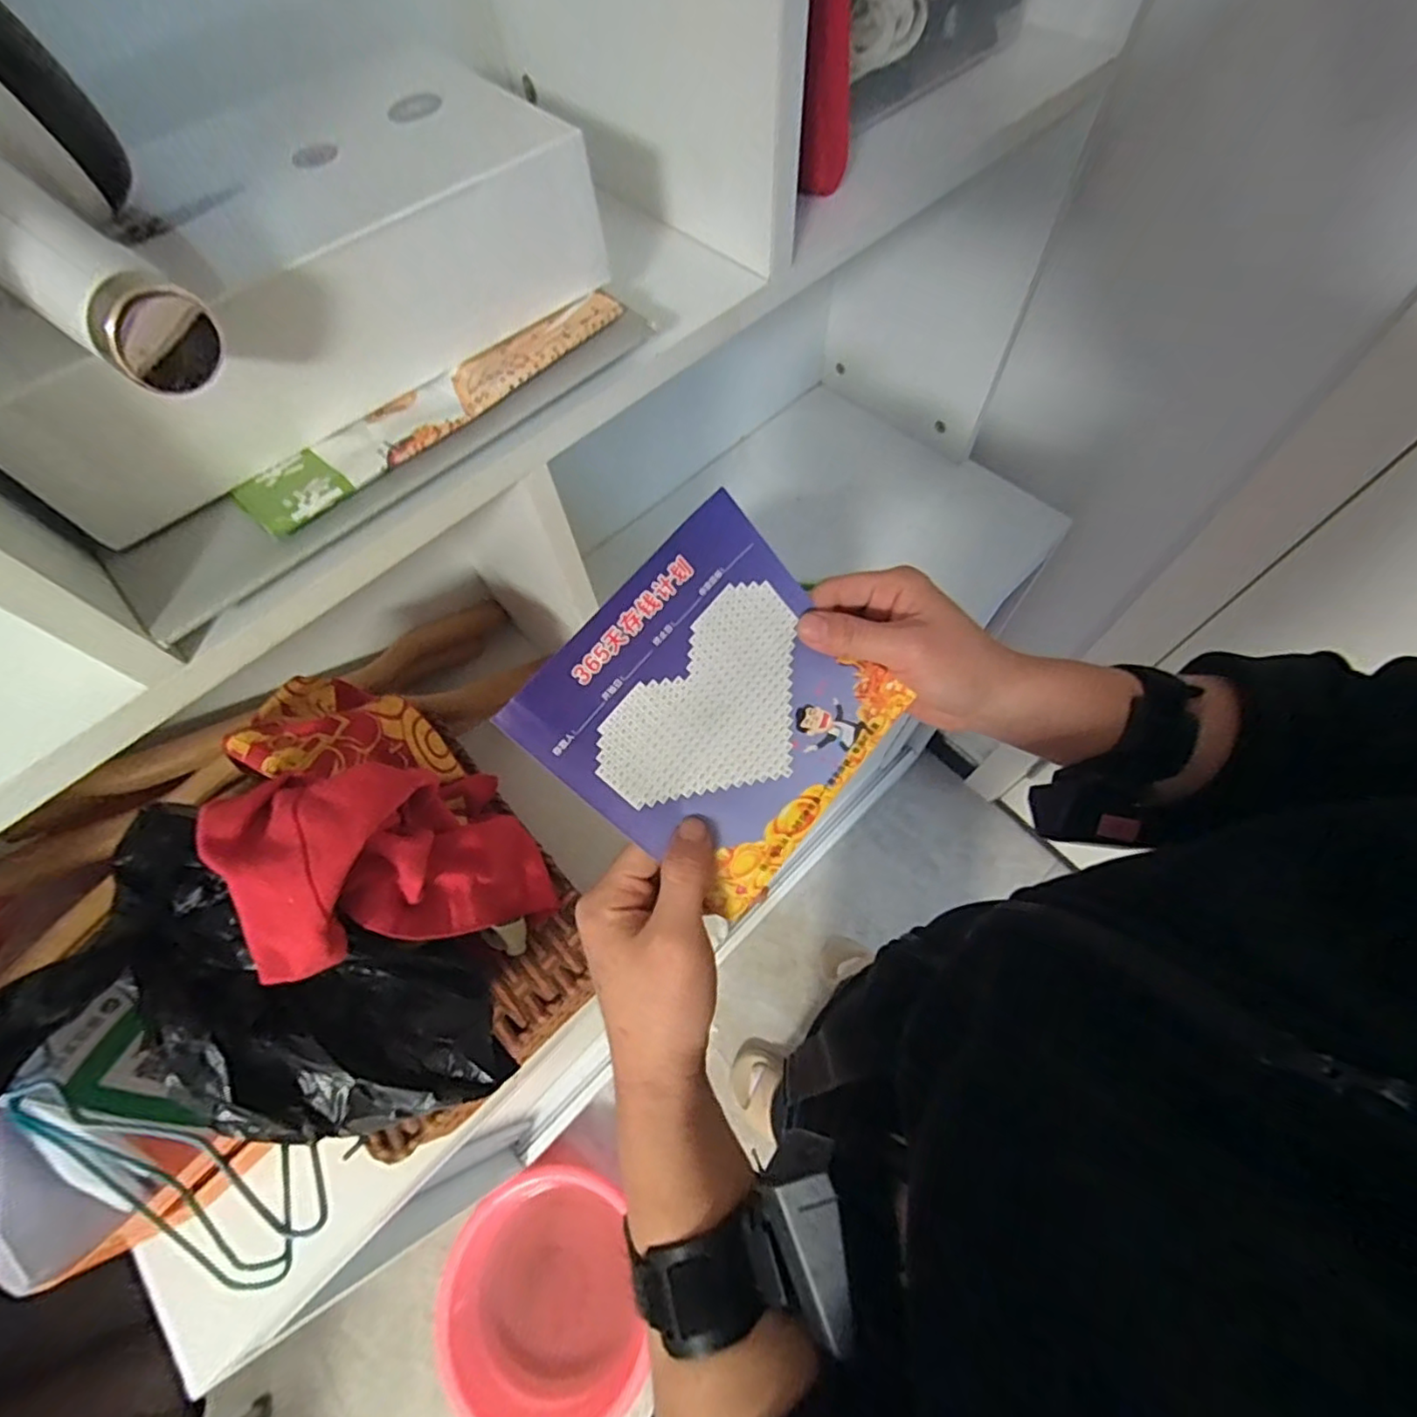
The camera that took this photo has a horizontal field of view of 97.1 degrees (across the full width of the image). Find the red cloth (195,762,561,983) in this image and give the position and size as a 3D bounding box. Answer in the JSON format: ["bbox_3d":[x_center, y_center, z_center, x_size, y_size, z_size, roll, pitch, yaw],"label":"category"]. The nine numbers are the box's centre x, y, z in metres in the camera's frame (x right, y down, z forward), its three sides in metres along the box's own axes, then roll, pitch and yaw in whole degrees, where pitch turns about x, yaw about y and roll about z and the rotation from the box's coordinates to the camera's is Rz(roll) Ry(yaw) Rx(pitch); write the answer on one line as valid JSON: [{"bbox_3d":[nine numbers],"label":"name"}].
[{"bbox_3d":[-0.184,0.087,0.377,0.105,0.189,0.109,-36,68,-14],"label":"red cloth"}]

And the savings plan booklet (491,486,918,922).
[{"bbox_3d":[0.006,0.001,0.295,0.142,0.015,0.141,44,78,-15],"label":"savings plan booklet"}]

